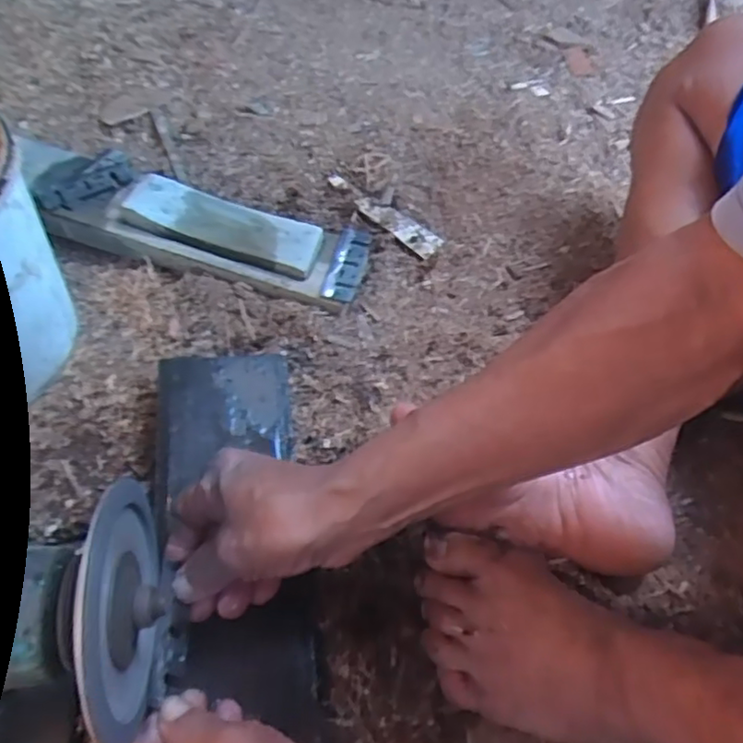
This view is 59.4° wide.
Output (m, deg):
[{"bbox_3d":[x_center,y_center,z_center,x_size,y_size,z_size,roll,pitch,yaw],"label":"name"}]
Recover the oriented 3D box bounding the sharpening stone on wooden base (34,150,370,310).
[{"bbox_3d":[-0.158,-0.135,0.607,0.315,0.051,0.091,19,60,6],"label":"sharpening stone on wooden base"}]

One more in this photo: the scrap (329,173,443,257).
[{"bbox_3d":[0.008,-0.163,0.668,0.150,0.010,0.029,41,64,17],"label":"scrap"}]

